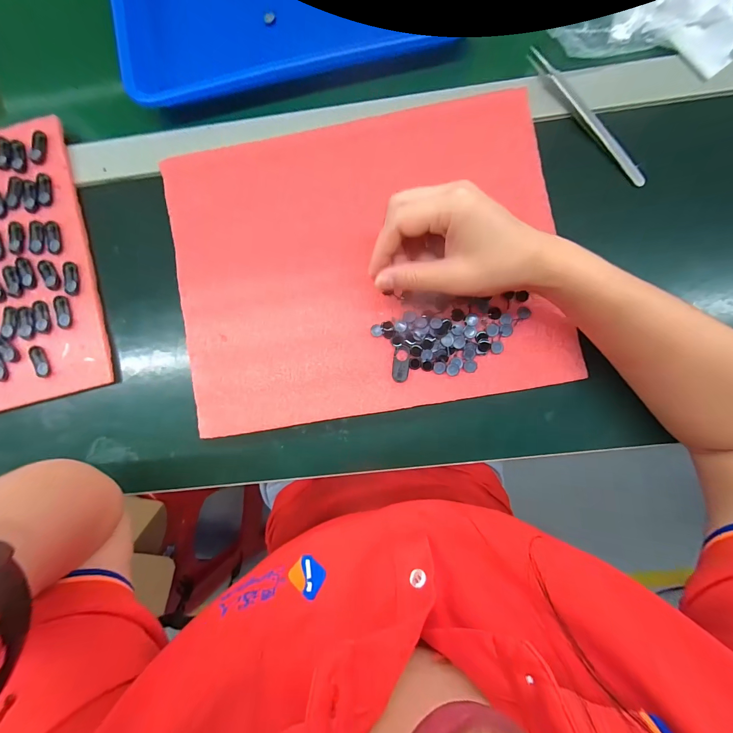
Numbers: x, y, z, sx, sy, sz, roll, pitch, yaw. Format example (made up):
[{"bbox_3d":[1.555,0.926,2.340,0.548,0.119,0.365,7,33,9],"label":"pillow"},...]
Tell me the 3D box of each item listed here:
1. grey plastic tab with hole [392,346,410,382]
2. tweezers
[{"bbox_3d":[0.030,-0.002,0.279,0.015,0.004,0.031,5,89,2],"label":"grey plastic tab with hole"},{"bbox_3d":[0.197,-0.224,0.286,0.010,0.005,0.155,-37,87,1],"label":"tweezers"}]

